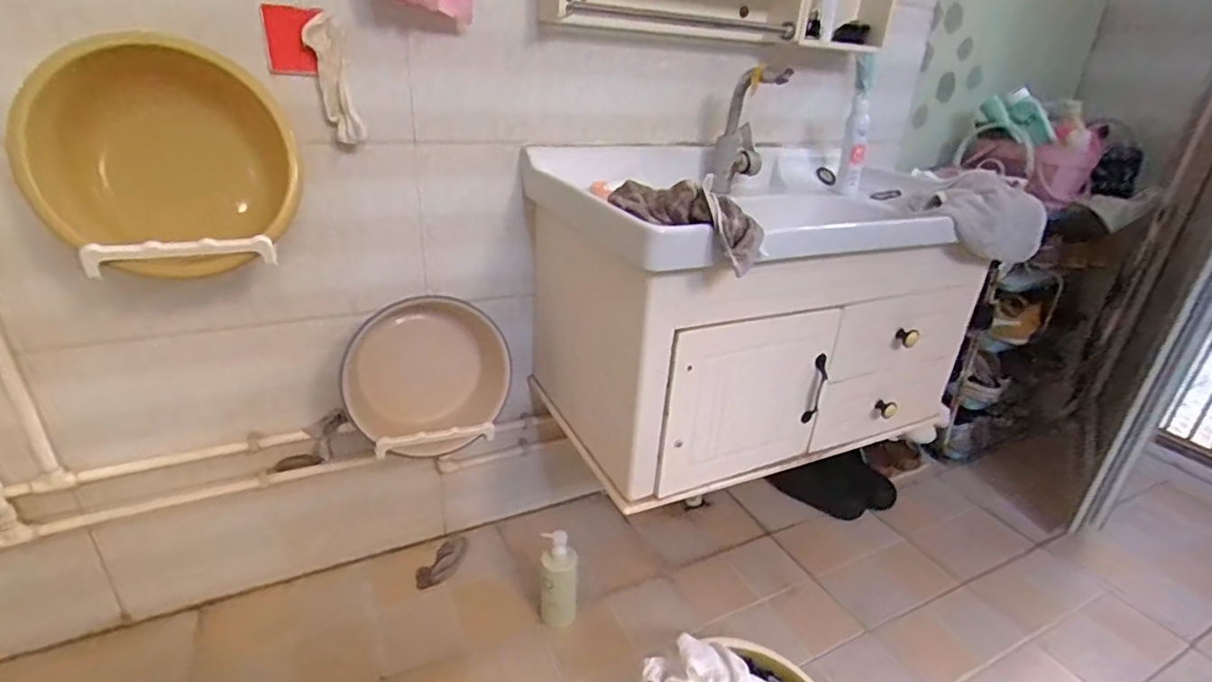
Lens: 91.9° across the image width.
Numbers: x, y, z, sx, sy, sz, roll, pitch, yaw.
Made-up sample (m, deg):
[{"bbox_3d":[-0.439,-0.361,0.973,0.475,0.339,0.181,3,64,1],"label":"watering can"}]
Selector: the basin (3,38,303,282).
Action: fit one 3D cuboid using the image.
[{"bbox_3d":[-0.570,-0.236,0.763,0.281,0.256,0.160,-14,31,-33],"label":"basin"}]

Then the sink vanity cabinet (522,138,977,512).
[{"bbox_3d":[0.284,-0.080,1.147,0.779,0.484,0.483,-9,29,-26],"label":"sink vanity cabinet"}]

